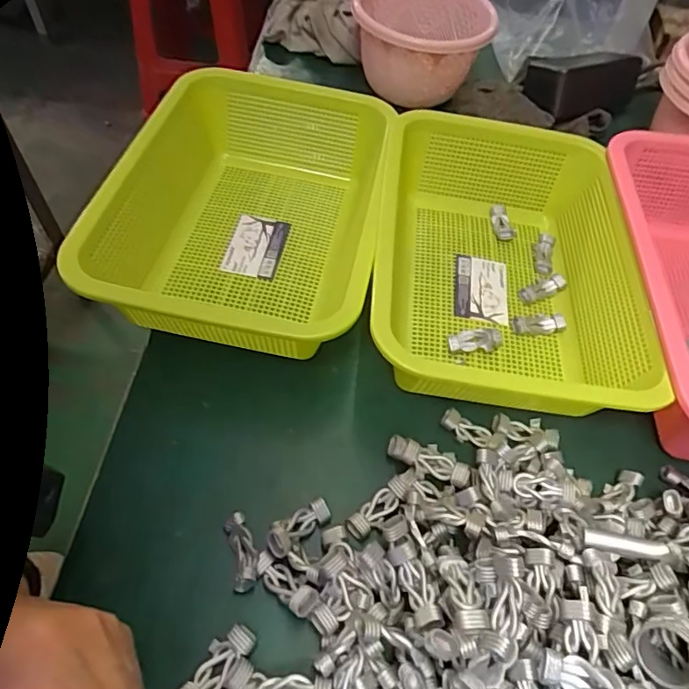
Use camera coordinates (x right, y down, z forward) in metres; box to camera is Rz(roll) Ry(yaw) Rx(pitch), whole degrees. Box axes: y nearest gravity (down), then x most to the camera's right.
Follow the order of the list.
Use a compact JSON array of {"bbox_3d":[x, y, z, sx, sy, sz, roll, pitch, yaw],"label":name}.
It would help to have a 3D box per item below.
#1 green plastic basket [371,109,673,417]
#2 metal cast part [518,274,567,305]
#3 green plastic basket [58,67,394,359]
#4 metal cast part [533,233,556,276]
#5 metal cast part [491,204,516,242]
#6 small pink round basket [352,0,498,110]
[{"bbox_3d":[0.124,-0.061,0.412,0.185,0.082,0.264,8,54,3],"label":"green plastic basket"},{"bbox_3d":[0.167,-0.046,0.445,0.046,0.007,0.015,-25,60,-20],"label":"metal cast part"},{"bbox_3d":[-0.072,-0.100,0.418,0.185,0.086,0.256,8,54,2],"label":"green plastic basket"},{"bbox_3d":[0.177,-0.081,0.472,0.016,0.013,0.042,14,55,7],"label":"metal cast part"},{"bbox_3d":[0.144,-0.111,0.488,0.015,0.011,0.039,-4,55,-6],"label":"metal cast part"},{"bbox_3d":[0.081,-0.319,0.569,0.134,0.095,0.129,2,54,-2],"label":"small pink round basket"}]

